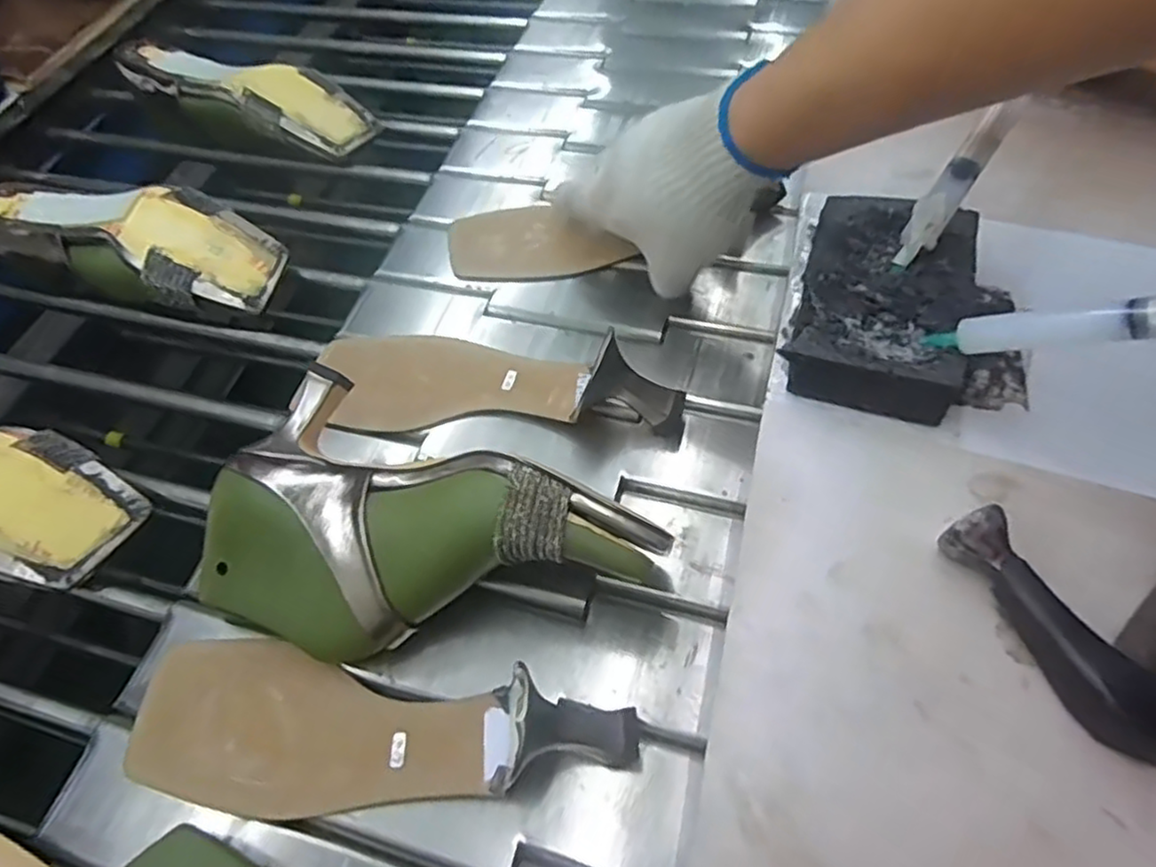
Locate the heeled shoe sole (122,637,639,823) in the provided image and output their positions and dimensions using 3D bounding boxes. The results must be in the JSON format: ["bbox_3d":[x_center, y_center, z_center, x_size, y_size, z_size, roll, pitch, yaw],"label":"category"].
[{"bbox_3d":[-0.103,0.138,0.321,0.246,0.054,0.078,7,57,12],"label":"heeled shoe sole"}]

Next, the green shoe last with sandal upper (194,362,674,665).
[{"bbox_3d":[-0.082,0.064,0.348,0.213,0.088,0.123,26,63,22],"label":"green shoe last with sandal upper"}]

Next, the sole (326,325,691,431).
[{"bbox_3d":[-0.057,-0.042,0.441,0.240,0.047,0.076,1,57,4],"label":"sole"}]

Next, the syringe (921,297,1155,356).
[{"bbox_3d":[0.223,-0.046,0.275,0.170,0.018,0.014,-3,44,52],"label":"syringe"}]

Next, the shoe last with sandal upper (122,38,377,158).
[{"bbox_3d":[-0.293,-0.293,0.624,0.226,0.061,0.088,17,59,14],"label":"shoe last with sandal upper"}]

